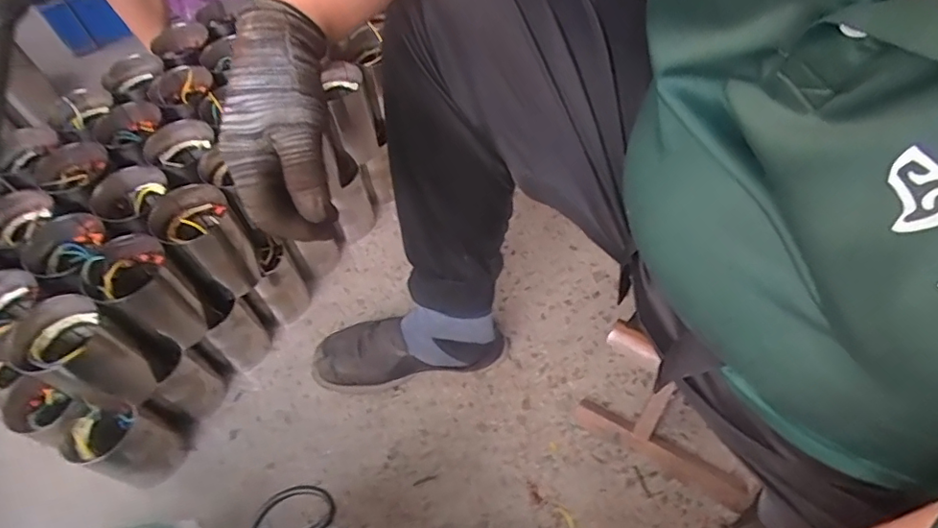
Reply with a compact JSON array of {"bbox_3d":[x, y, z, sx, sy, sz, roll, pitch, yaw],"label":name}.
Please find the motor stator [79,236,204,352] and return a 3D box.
[{"bbox_3d":[-0.398,0.036,0.673,0.090,0.138,0.091,-2,57,3],"label":"motor stator"}]

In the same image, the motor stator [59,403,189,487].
[{"bbox_3d":[-0.447,0.234,0.704,0.088,0.125,0.083,-2,56,3],"label":"motor stator"}]

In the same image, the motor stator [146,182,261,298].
[{"bbox_3d":[-0.344,-0.030,0.721,0.088,0.120,0.100,-41,63,-20],"label":"motor stator"}]

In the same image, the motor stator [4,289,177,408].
[{"bbox_3d":[-0.443,0.105,0.643,0.094,0.145,0.105,20,61,16],"label":"motor stator"}]

